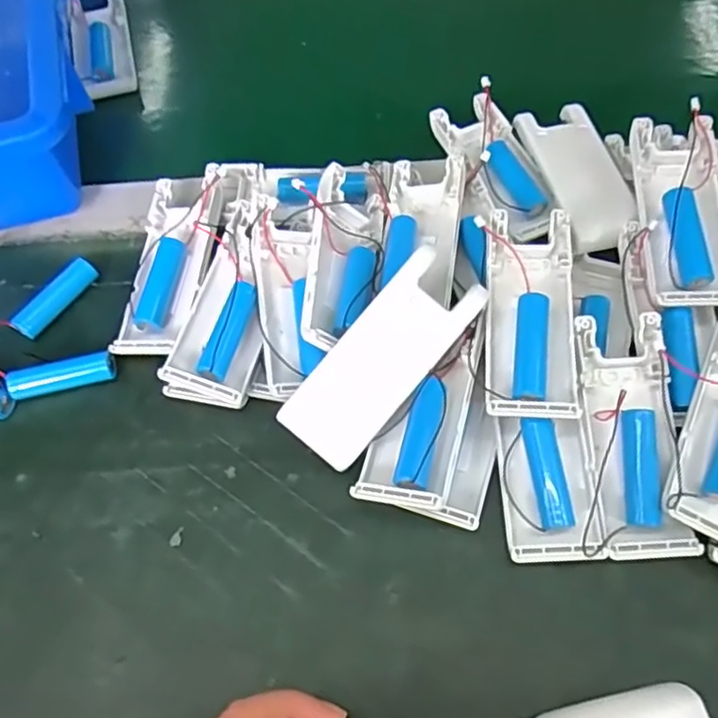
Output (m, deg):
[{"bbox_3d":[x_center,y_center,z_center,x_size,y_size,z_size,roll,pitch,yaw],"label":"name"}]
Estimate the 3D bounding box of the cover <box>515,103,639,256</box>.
[{"bbox_3d":[0.121,-0.104,0.358,0.040,0.015,0.099,-12,62,-3],"label":"cover"}]

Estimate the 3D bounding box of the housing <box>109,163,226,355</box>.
[{"bbox_3d":[-0.098,-0.052,0.343,0.038,0.026,0.104,7,63,6],"label":"housing"}]

